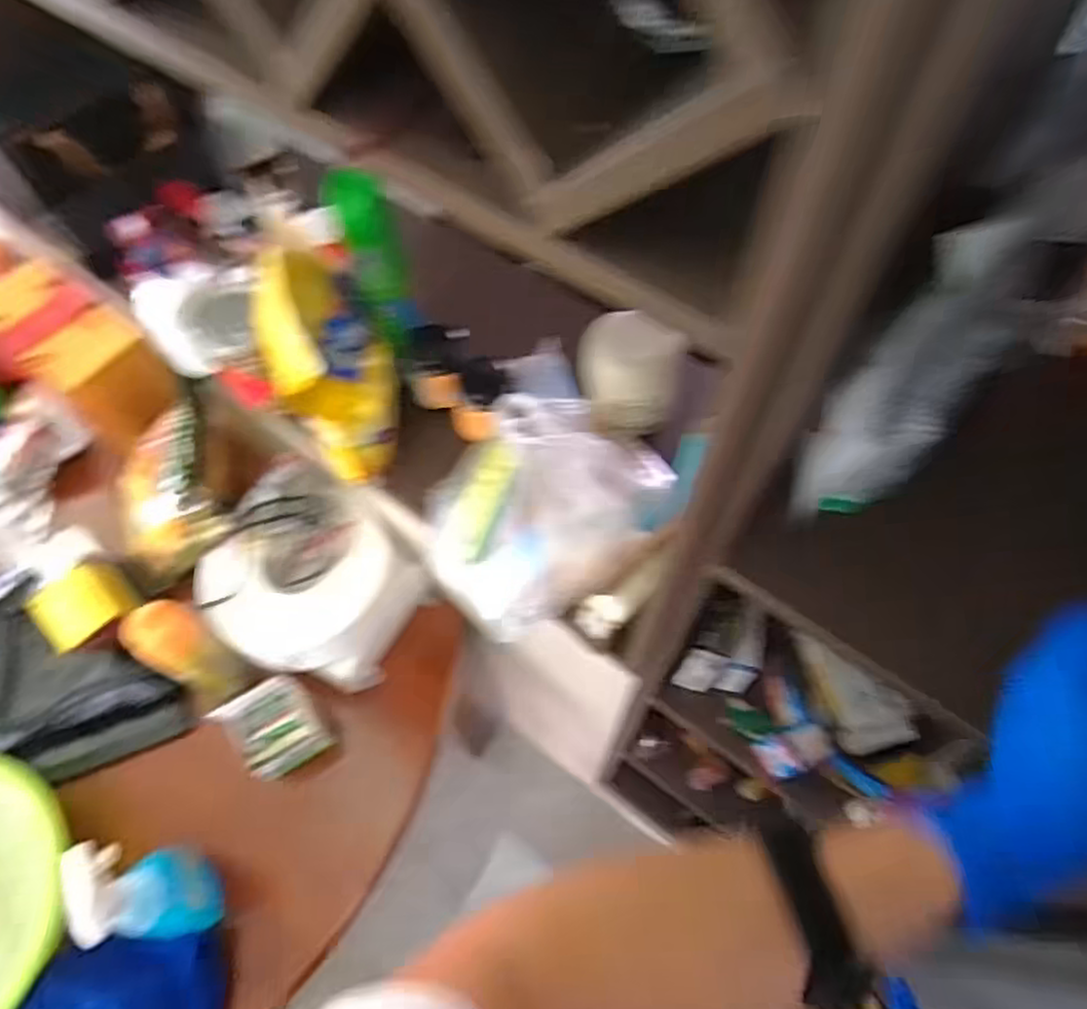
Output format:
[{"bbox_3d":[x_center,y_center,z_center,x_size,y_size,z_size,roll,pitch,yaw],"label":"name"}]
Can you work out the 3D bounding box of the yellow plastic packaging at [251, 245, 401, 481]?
[{"bbox_3d":[-0.224,-0.151,0.764,0.115,0.239,0.142,-20,63,-10],"label":"yellow plastic packaging"}]

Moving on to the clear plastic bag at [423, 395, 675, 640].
[{"bbox_3d":[-0.023,-0.002,0.746,0.206,0.157,0.215,-36,67,-17],"label":"clear plastic bag"}]

